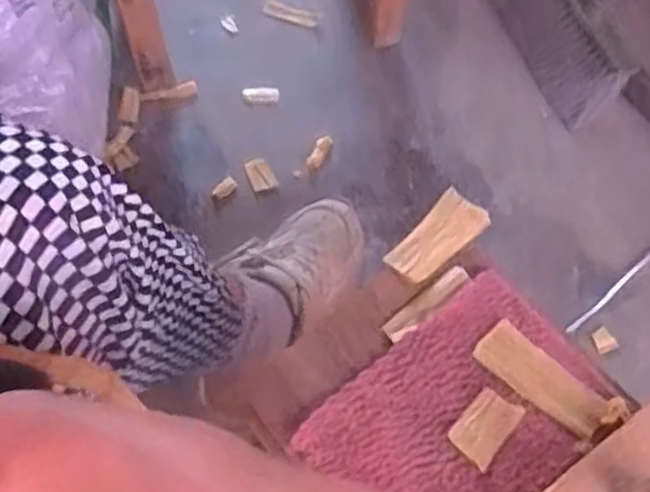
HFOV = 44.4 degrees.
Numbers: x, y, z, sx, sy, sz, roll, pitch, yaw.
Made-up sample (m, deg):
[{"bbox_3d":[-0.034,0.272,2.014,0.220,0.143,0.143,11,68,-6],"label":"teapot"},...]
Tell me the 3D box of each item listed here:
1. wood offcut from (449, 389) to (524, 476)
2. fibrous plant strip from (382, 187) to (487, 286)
[{"bbox_3d":[0.081,0.090,0.400,0.024,0.006,0.037,36,66,20],"label":"wood offcut"},{"bbox_3d":[0.066,-0.005,0.460,0.029,0.007,0.068,42,62,7],"label":"fibrous plant strip"}]

